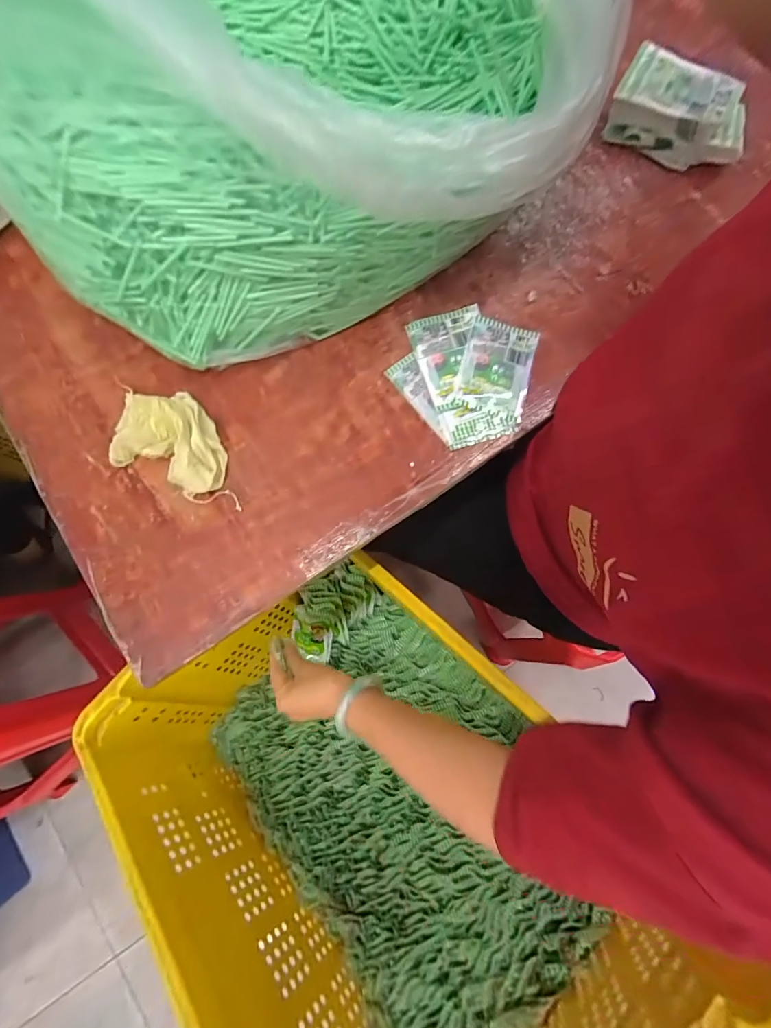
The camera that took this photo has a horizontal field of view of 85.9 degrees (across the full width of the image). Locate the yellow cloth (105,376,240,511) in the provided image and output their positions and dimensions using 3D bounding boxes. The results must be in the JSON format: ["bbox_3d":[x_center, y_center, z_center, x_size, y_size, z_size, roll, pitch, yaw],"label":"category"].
[{"bbox_3d":[-0.200,-0.069,0.388,0.135,0.026,0.087,22,80,4],"label":"yellow cloth"}]

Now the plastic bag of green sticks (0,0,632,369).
[{"bbox_3d":[-0.090,-0.421,0.364,0.507,0.172,0.459,-18,80,-3],"label":"plastic bag of green sticks"}]

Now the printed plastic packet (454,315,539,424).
[{"bbox_3d":[0.110,-0.146,0.409,0.068,0.005,0.094,15,79,3],"label":"printed plastic packet"}]

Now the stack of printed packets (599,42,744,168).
[{"bbox_3d":[0.315,-0.429,0.442,0.143,0.044,0.083,23,80,4],"label":"stack of printed packets"}]

